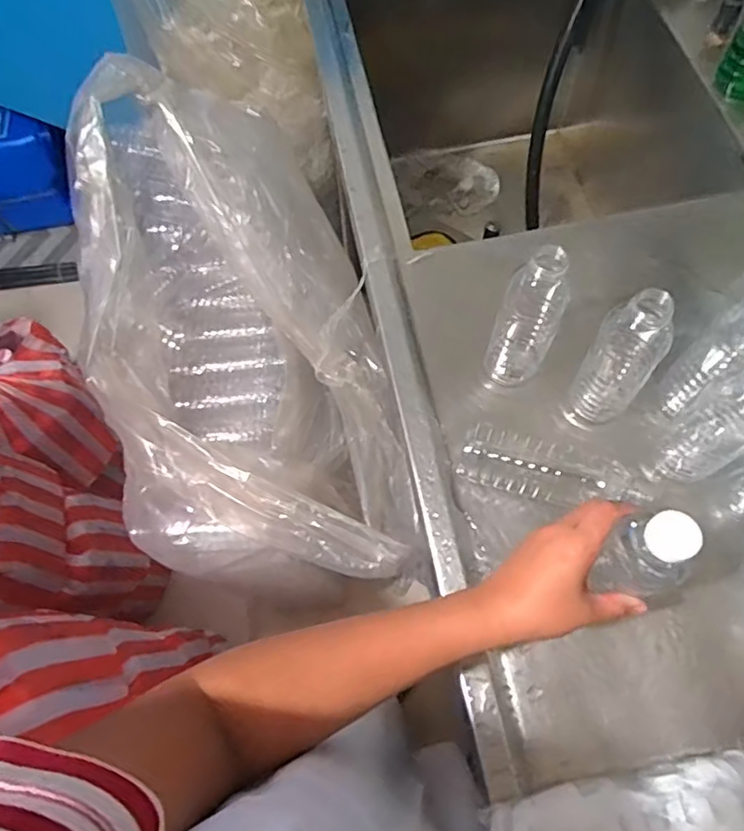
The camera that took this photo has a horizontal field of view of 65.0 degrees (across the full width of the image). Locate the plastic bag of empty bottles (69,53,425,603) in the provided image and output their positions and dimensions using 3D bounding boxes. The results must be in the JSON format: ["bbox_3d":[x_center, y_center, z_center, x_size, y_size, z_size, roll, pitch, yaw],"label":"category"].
[{"bbox_3d":[-0.172,-0.098,0.745,0.328,0.316,0.618,-13,67,-3],"label":"plastic bag of empty bottles"}]

